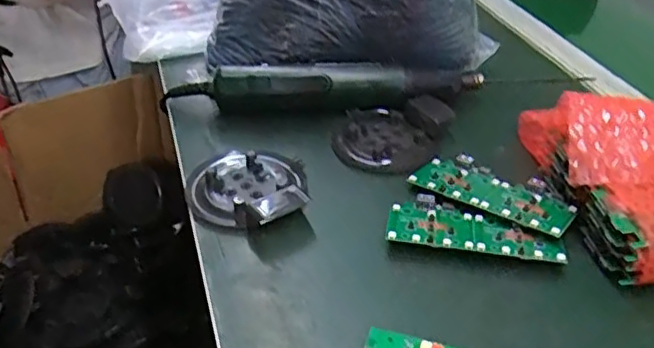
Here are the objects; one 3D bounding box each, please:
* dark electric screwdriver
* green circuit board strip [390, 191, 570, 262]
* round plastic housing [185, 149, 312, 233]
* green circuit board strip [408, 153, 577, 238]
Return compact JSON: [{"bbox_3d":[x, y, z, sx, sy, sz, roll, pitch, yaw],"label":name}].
[{"bbox_3d":[-0.004,-0.075,0.554,0.278,0.050,0.033,-1,37,-3],"label":"dark electric screwdriver"},{"bbox_3d":[0.103,0.038,0.432,0.114,0.005,0.052,7,31,9],"label":"green circuit board strip"},{"bbox_3d":[-0.060,0.008,0.467,0.086,0.022,0.083,0,37,0],"label":"round plastic housing"},{"bbox_3d":[0.125,0.014,0.464,0.115,0.014,0.054,26,44,30],"label":"green circuit board strip"}]

